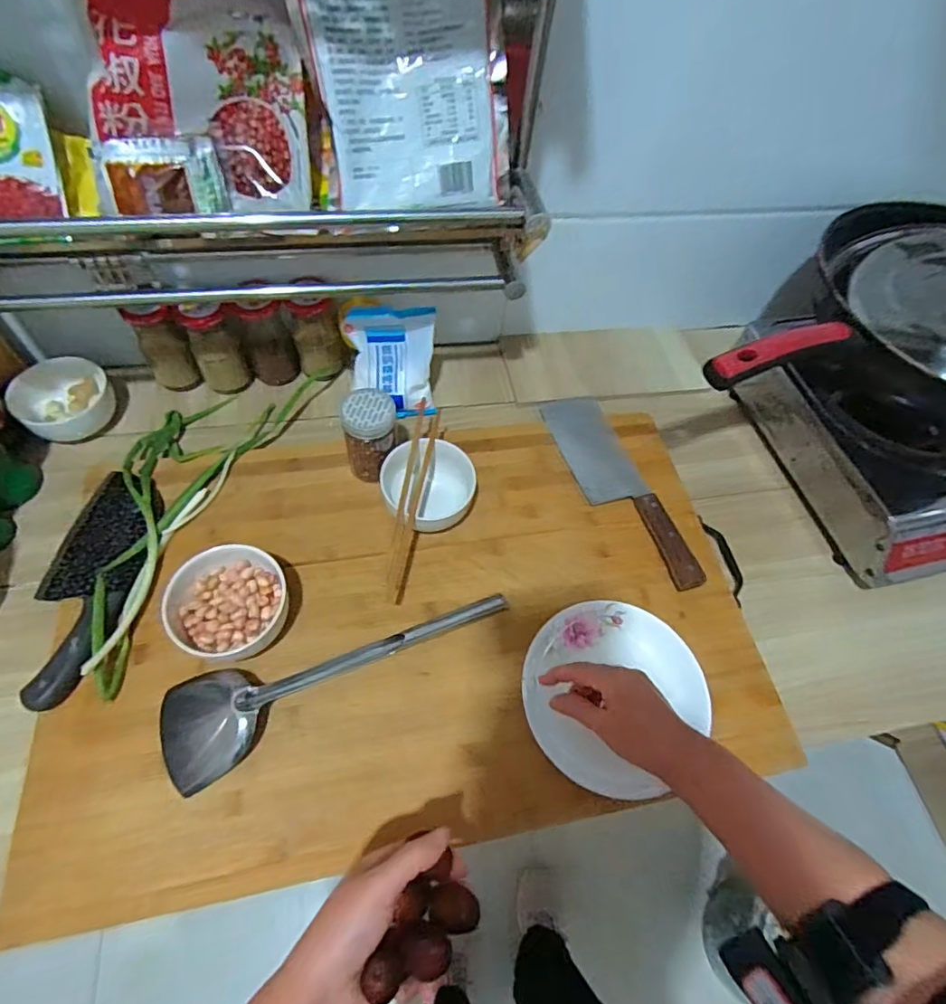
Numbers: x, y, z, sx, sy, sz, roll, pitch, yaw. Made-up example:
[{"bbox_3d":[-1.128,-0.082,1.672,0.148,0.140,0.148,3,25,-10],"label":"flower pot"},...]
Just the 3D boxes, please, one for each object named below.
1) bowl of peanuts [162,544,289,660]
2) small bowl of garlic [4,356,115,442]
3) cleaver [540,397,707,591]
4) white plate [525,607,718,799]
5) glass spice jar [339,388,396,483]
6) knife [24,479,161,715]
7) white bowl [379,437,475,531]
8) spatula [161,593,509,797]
[{"bbox_3d":[-0.230,0.099,0.515,0.104,0.068,0.100,2,59,-4],"label":"bowl of peanuts"},{"bbox_3d":[-0.501,-0.130,0.651,0.118,0.045,0.098,35,63,15],"label":"small bowl of garlic"},{"bbox_3d":[0.173,-0.022,0.654,0.084,0.026,0.287,-14,61,-13],"label":"cleaver"},{"bbox_3d":[0.131,0.177,0.513,0.168,0.026,0.162,2,57,-3],"label":"white plate"},{"bbox_3d":[-0.111,-0.069,0.595,0.056,0.087,0.066,-4,60,-7],"label":"glass spice jar"},{"bbox_3d":[-0.382,0.080,0.541,0.088,0.030,0.239,3,59,-3],"label":"knife"},{"bbox_3d":[-0.050,-0.018,0.608,0.107,0.055,0.090,-20,63,-16],"label":"white bowl"},{"bbox_3d":[-0.124,0.147,0.516,0.339,0.033,0.093,-22,64,-17],"label":"spatula"}]

